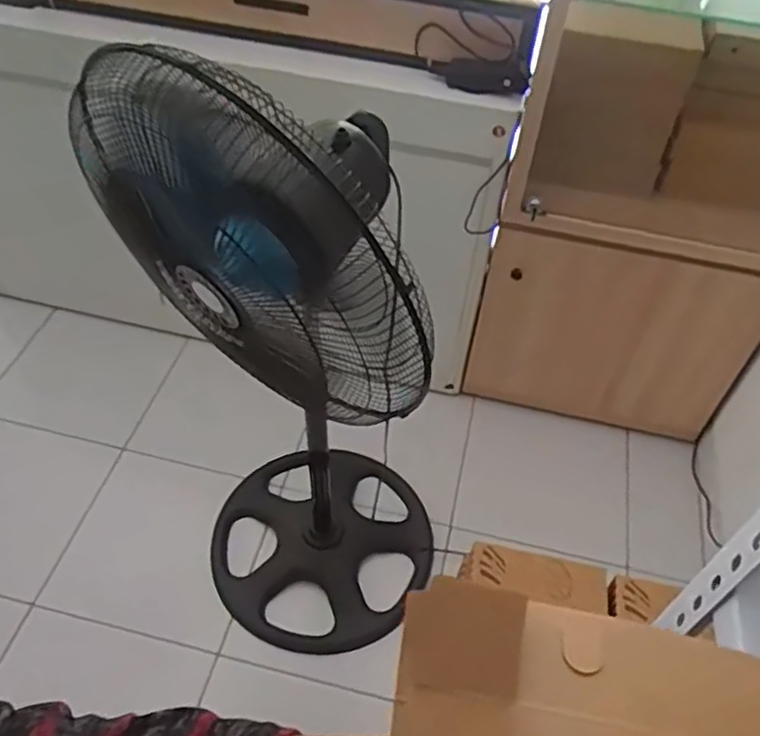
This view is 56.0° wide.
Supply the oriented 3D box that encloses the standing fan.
[{"bbox_3d":[-0.157,0.020,1.113,0.347,1.133,0.395,-17,52,-17],"label":"standing fan"}]

